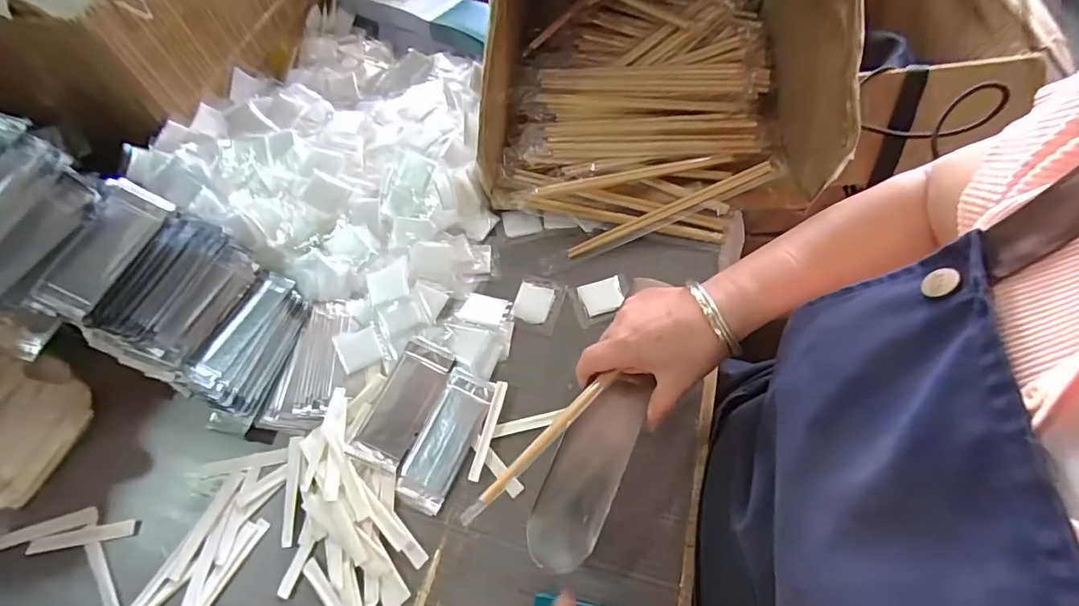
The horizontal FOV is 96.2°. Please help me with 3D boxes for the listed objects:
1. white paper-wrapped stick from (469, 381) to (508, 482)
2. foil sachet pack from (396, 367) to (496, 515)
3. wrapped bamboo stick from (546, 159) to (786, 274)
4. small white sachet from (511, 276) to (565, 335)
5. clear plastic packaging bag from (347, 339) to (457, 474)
[{"bbox_3d":[-0.048,0.117,0.450,0.011,0.008,0.091,13,62,9],"label":"white paper-wrapped stick"},{"bbox_3d":[-0.087,0.122,0.448,0.050,0.009,0.122,22,64,14],"label":"foil sachet pack"},{"bbox_3d":[0.134,-0.095,0.534,0.282,0.010,0.022,-23,90,2],"label":"wrapped bamboo stick"},{"bbox_3d":[-0.002,0.001,0.512,0.047,0.011,0.056,15,63,10],"label":"small white sachet"},{"bbox_3d":[-0.127,0.094,0.459,0.049,0.006,0.120,29,68,-4],"label":"clear plastic packaging bag"}]

